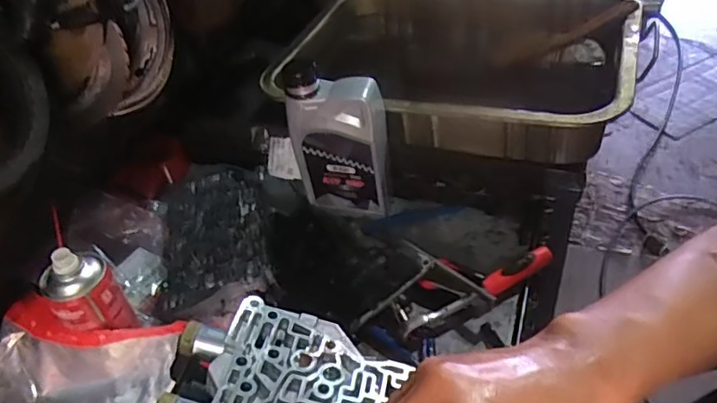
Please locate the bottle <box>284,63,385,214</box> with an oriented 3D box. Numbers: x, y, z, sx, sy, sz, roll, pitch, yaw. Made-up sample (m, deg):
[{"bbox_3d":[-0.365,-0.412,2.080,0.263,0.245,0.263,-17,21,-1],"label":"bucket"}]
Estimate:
[{"bbox_3d":[-0.025,-0.073,0.718,0.120,0.203,0.062,-1,45,7],"label":"bottle"}]

